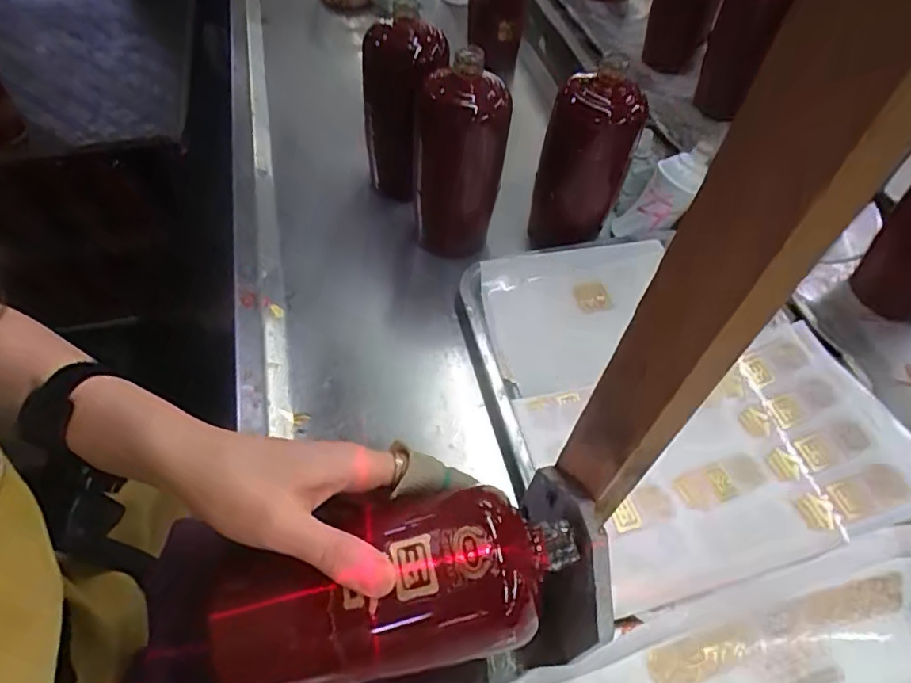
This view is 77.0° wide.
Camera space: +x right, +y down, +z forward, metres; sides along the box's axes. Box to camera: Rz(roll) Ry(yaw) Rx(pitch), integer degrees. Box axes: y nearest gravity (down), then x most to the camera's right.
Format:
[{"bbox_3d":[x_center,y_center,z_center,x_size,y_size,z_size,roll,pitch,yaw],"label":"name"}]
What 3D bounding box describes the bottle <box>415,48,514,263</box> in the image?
[{"bbox_3d":[0.003,-0.164,0.530,0.083,0.179,0.066,5,52,2],"label":"bottle"}]

